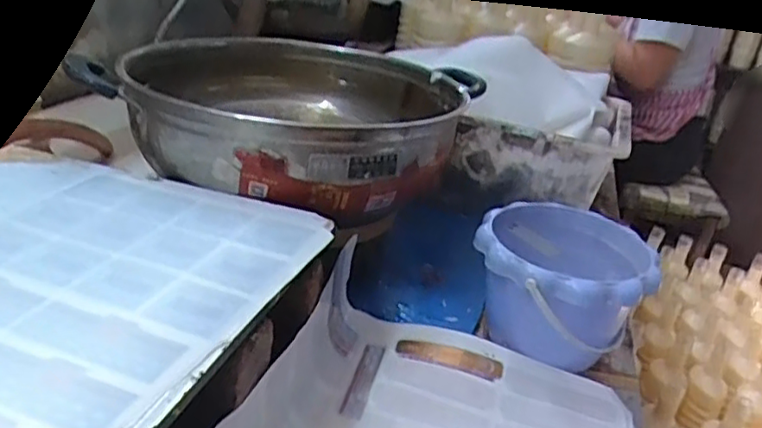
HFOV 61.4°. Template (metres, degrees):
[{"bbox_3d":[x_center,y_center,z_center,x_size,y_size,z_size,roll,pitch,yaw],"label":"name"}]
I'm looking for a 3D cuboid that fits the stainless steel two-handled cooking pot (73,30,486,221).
[{"bbox_3d":[-0.078,-0.105,0.660,0.310,0.096,0.348,14,28,15],"label":"stainless steel two-handled cooking pot"}]

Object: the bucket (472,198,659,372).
[{"bbox_3d":[0.159,0.071,0.587,0.147,0.111,0.155,17,28,19],"label":"bucket"}]

